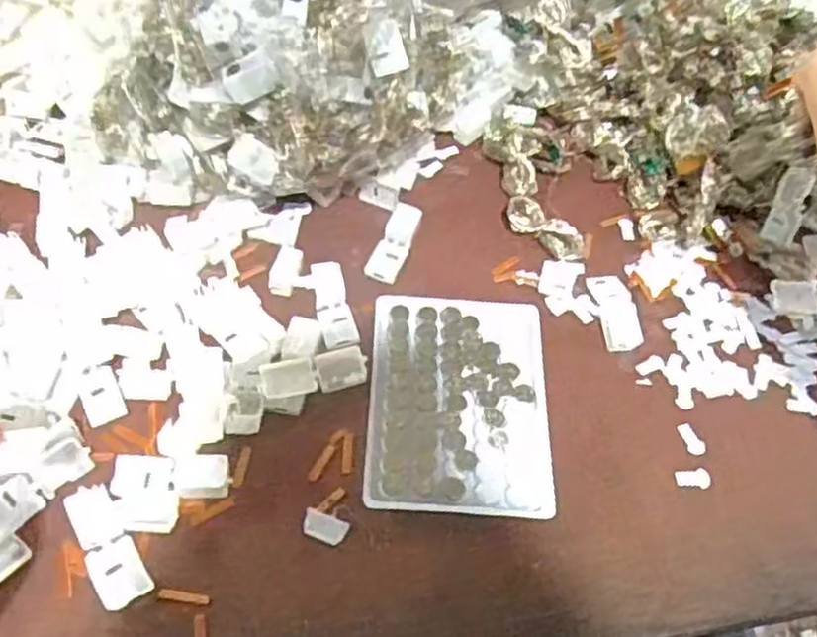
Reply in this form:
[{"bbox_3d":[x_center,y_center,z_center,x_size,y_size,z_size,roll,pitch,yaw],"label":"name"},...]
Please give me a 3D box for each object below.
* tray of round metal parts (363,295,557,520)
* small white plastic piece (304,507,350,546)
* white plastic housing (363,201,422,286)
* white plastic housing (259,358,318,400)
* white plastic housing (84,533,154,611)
[{"bbox_3d":[0.027,0.042,0.415,0.093,0.008,0.127,4,54,-3],"label":"tray of round metal parts"},{"bbox_3d":[-0.040,0.099,0.373,0.022,0.004,0.013,19,54,8],"label":"small white plastic piece"},{"bbox_3d":[-0.008,-0.047,0.478,0.020,0.010,0.055,19,54,8],"label":"white plastic housing"},{"bbox_3d":[-0.063,0.031,0.411,0.028,0.004,0.019,-8,74,-16],"label":"white plastic housing"},{"bbox_3d":[-0.130,0.115,0.351,0.022,0.006,0.028,-27,61,-23],"label":"white plastic housing"}]

